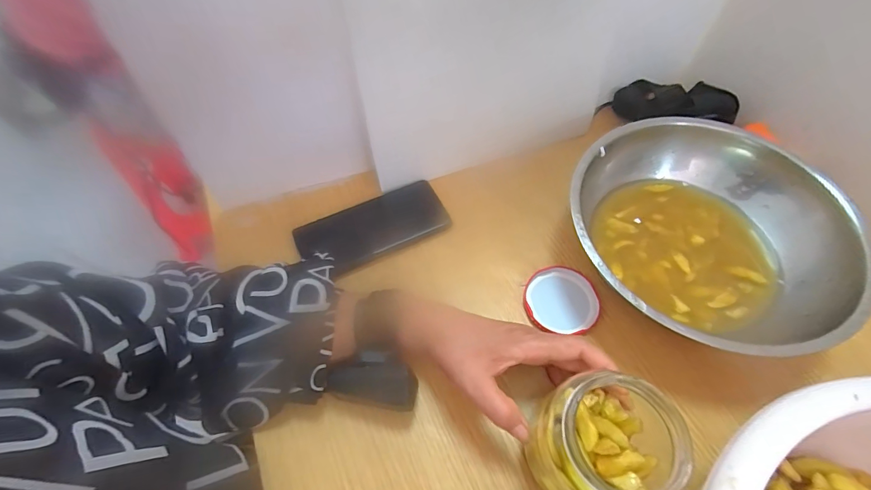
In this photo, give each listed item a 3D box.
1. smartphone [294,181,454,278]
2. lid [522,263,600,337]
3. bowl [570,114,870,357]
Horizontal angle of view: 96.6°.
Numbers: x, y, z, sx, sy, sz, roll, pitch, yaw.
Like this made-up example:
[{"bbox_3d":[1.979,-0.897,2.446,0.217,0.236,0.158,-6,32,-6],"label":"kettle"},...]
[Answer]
[{"bbox_3d":[-0.070,-0.020,0.430,0.160,0.012,0.070,-23,61,-12],"label":"smartphone"},{"bbox_3d":[0.125,0.052,0.382,0.067,0.010,0.066,-1,59,2],"label":"lid"},{"bbox_3d":[0.247,-0.010,0.375,0.229,0.073,0.235,-1,59,2],"label":"bowl"}]

